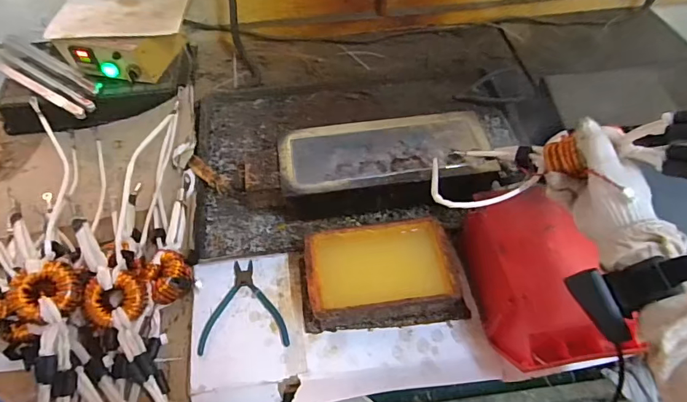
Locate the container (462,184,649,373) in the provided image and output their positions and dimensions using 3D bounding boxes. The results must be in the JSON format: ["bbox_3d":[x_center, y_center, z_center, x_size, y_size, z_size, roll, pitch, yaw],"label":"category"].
[{"bbox_3d":[0.249,0.105,0.598,0.131,0.110,0.230,-7,53,-4],"label":"container"}]

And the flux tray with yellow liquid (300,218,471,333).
[{"bbox_3d":[0.055,0.104,0.647,0.228,0.068,0.138,-6,53,-3],"label":"flux tray with yellow liquid"}]

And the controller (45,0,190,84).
[{"bbox_3d":[-0.440,-0.350,0.915,0.255,0.095,0.228,-2,53,0],"label":"controller"}]

